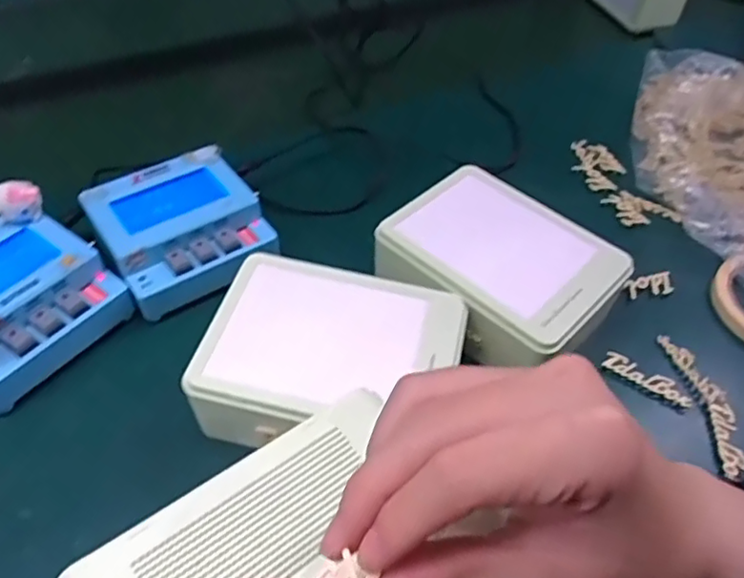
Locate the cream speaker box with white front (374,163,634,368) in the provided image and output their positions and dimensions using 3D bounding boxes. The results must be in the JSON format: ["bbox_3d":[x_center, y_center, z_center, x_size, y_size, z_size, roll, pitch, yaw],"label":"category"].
[{"bbox_3d":[0.082,-0.013,0.409,0.107,0.051,0.146,-35,57,-29],"label":"cream speaker box with white front"}]

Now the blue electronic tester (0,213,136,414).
[{"bbox_3d":[-0.220,0.011,0.382,0.100,0.052,0.102,28,52,22],"label":"blue electronic tester"}]

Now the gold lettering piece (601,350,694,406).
[{"bbox_3d":[0.175,0.056,0.388,0.056,0.009,0.009,27,52,21],"label":"gold lettering piece"}]

